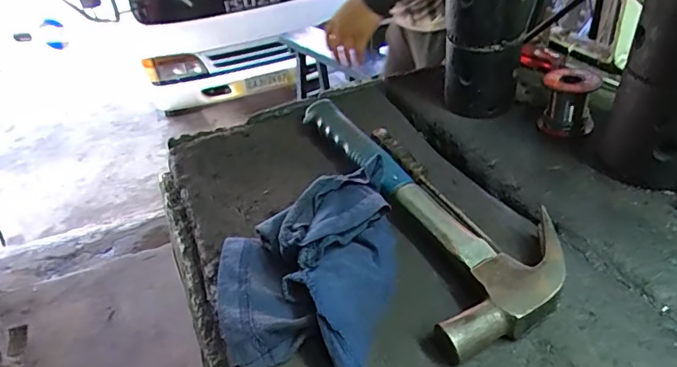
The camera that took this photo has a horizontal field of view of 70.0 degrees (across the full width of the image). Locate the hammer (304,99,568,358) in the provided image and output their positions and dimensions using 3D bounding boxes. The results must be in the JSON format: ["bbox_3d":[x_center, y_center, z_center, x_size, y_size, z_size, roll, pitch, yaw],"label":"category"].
[{"bbox_3d":[0.066,-0.001,0.436,0.115,0.036,0.332,-16,37,-13],"label":"hammer"}]

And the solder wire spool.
[{"bbox_3d":[0.238,-0.083,0.498,0.050,0.060,0.050,-4,36,3],"label":"solder wire spool"}]

